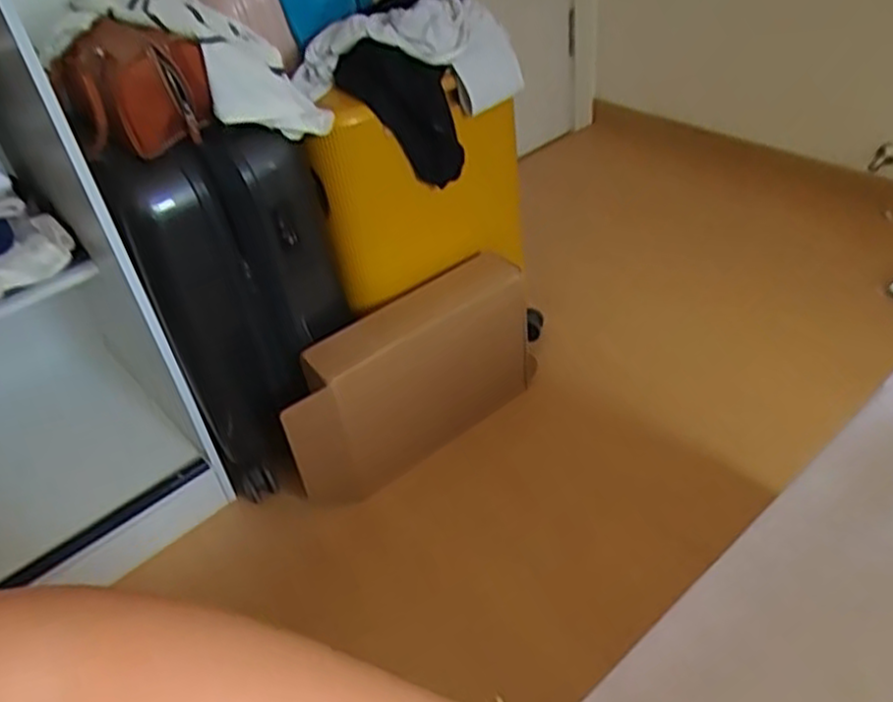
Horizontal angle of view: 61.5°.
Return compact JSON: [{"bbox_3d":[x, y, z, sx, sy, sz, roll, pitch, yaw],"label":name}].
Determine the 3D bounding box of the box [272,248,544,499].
[{"bbox_3d":[-0.054,0.049,1.186,0.419,0.277,0.087,-29,45,-24],"label":"box"}]

